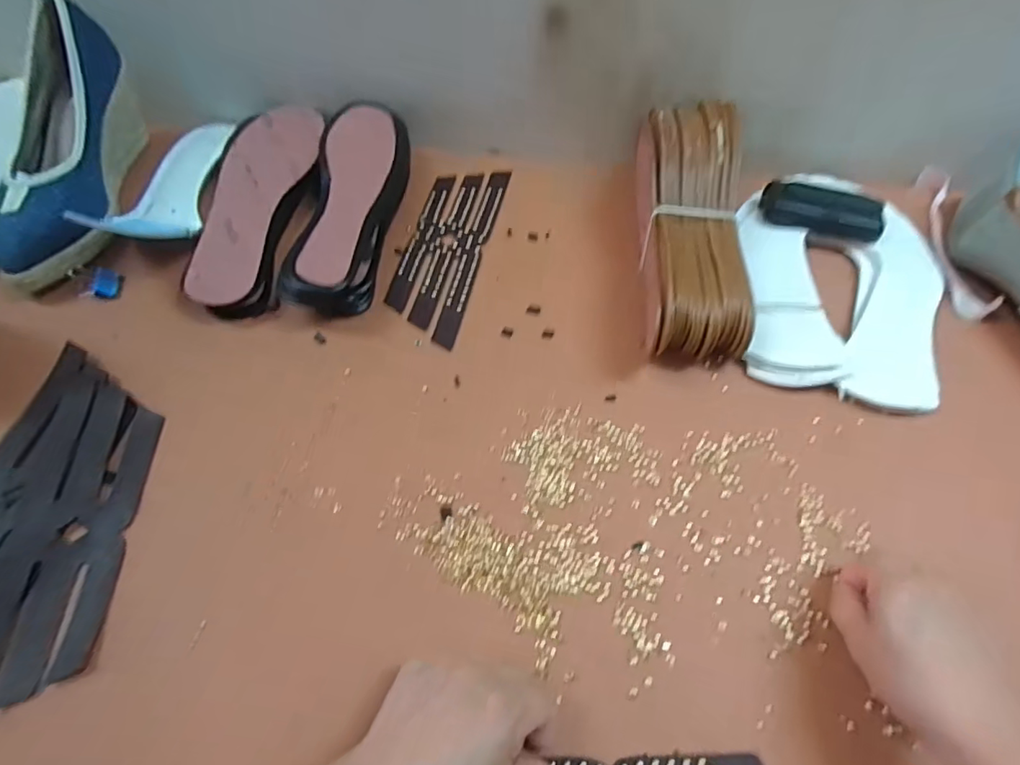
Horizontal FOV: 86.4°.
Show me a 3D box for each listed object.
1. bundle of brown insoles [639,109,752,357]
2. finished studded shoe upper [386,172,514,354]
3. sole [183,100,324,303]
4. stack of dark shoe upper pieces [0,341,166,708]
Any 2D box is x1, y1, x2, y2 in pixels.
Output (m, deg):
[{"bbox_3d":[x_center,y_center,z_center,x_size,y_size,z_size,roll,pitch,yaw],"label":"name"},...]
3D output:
[{"bbox_3d":[0.154,-0.132,0.466,0.082,0.078,0.236,6,59,0],"label":"bundle of brown insoles"},{"bbox_3d":[-0.056,-0.127,0.499,0.067,0.010,0.205,13,59,5],"label":"finished studded shoe upper"},{"bbox_3d":[-0.220,-0.163,0.471,0.067,0.023,0.219,5,59,0],"label":"sole"},{"bbox_3d":[-0.304,0.091,0.357,0.124,0.019,0.219,13,59,5],"label":"stack of dark shoe upper pieces"}]

